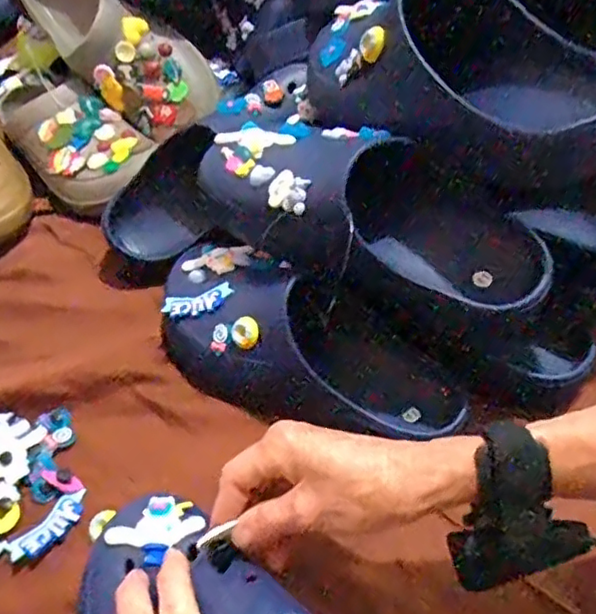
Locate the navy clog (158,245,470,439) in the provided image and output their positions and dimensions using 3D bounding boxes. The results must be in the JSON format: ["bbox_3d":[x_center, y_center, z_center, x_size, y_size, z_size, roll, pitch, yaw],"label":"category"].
[{"bbox_3d":[0.000,0.026,0.478,0.260,0.097,0.112,27,55,25],"label":"navy clog"}]

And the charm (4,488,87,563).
[{"bbox_3d":[-0.174,0.154,0.434,0.022,0.004,0.061,35,47,16],"label":"charm"}]

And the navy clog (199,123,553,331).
[{"bbox_3d":[0.049,-0.069,0.455,0.268,0.082,0.097,26,55,24],"label":"navy clog"}]

